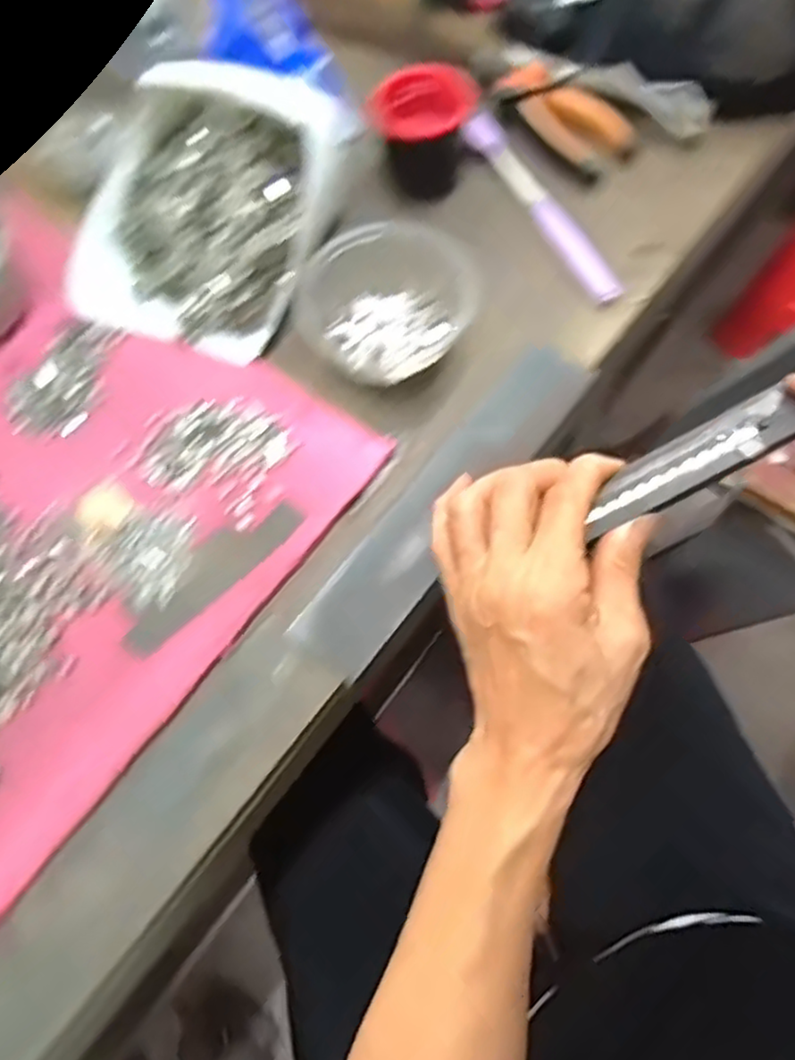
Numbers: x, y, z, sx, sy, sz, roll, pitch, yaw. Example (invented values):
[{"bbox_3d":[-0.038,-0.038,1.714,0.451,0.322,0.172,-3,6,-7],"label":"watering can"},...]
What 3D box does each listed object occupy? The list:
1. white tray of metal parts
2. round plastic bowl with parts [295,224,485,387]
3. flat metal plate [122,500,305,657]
[{"bbox_3d":[-0.136,-0.218,0.460,0.162,0.032,0.179,19,95,12],"label":"white tray of metal parts"},{"bbox_3d":[-0.004,-0.144,0.433,0.107,0.050,0.094,6,70,4],"label":"round plastic bowl with parts"},{"bbox_3d":[-0.109,0.023,0.398,0.117,0.006,0.032,-41,75,-14],"label":"flat metal plate"}]

